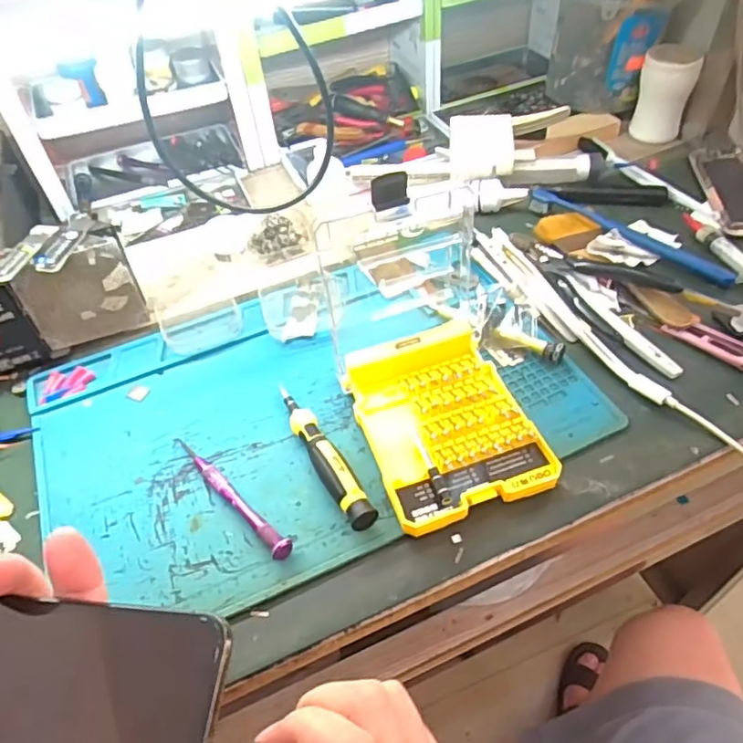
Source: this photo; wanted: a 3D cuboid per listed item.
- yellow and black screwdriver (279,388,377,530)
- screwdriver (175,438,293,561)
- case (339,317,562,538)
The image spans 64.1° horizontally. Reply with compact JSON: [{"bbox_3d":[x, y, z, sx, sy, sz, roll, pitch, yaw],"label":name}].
[{"bbox_3d":[-0.033,0.053,0.393,0.018,0.020,0.124,-25,53,-16],"label":"yellow and black screwdriver"},{"bbox_3d":[-0.094,0.078,0.385,0.122,0.013,0.012,36,61,29],"label":"screwdriver"},{"bbox_3d":[0.047,0.032,0.397,0.103,0.028,0.135,-17,51,-10],"label":"case"}]

